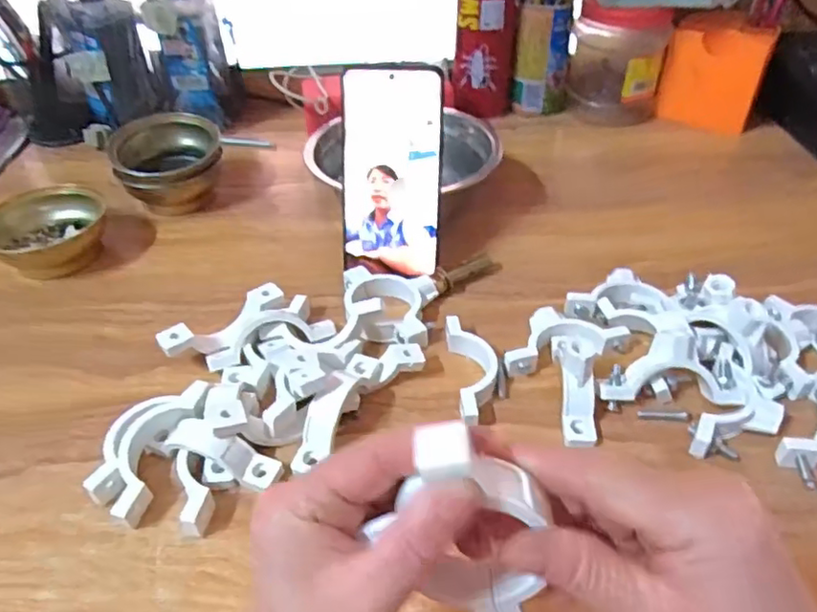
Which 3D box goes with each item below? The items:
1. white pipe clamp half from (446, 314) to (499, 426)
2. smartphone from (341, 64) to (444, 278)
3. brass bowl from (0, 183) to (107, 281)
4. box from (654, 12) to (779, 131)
[{"bbox_3d":[0.044,0.044,0.409,0.028,0.020,0.090,-4,41,-2],"label":"white pipe clamp half"},{"bbox_3d":[-0.013,-0.100,0.476,0.075,0.153,0.008,2,18,5],"label":"smartphone"},{"bbox_3d":[-0.299,-0.057,0.524,0.081,0.052,0.088,-1,41,1],"label":"brass bowl"},{"bbox_3d":[0.341,-0.257,0.691,0.099,0.102,0.064,25,48,28],"label":"box"}]

